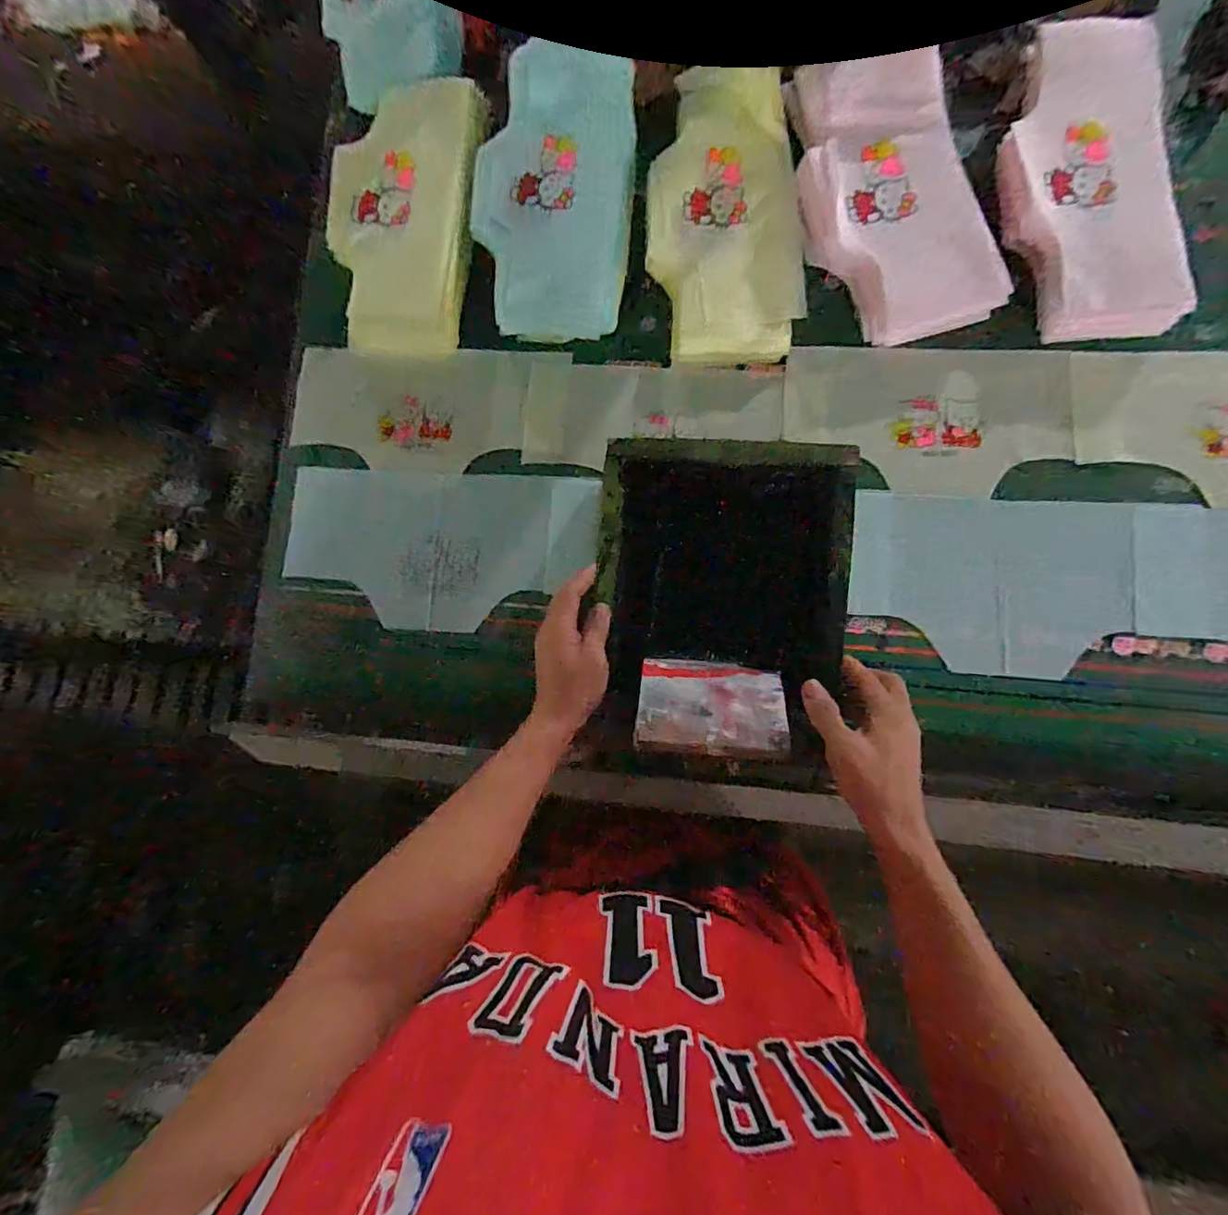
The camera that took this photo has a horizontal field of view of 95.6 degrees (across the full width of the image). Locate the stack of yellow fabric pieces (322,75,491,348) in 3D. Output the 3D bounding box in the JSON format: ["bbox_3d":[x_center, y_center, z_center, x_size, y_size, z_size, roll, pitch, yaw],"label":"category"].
[{"bbox_3d":[-0.224,-0.416,0.597,0.156,0.040,0.295,6,83,10],"label":"stack of yellow fabric pieces"}]

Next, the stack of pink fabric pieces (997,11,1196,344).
[{"bbox_3d":[0.452,-0.400,0.527,0.152,0.045,0.300,-5,82,9],"label":"stack of pink fabric pieces"}]

